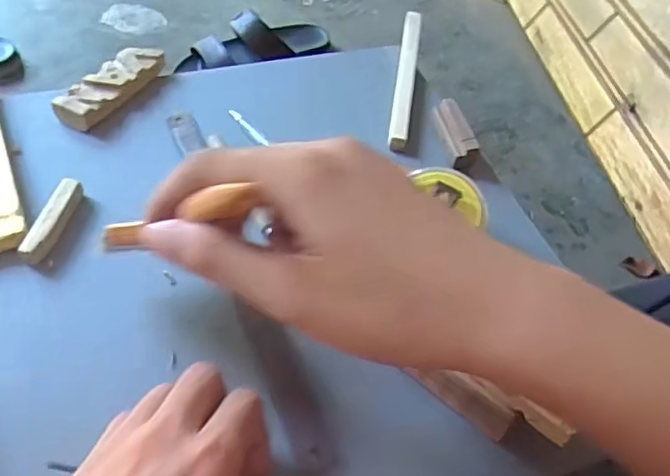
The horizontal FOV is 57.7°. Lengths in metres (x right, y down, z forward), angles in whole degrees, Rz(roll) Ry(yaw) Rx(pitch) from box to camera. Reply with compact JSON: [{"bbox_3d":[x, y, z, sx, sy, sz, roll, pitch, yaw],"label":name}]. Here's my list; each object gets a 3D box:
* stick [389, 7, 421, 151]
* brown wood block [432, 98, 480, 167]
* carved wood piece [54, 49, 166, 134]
[{"bbox_3d":[0.066,-0.153,0.557,0.018,0.011,0.219,10,50,1],"label":"stick"},{"bbox_3d":[0.096,-0.090,0.493,0.020,0.017,0.066,-4,51,-10],"label":"brown wood block"},{"bbox_3d":[-0.184,-0.125,0.503,0.037,0.021,0.104,24,52,12],"label":"carved wood piece"}]

